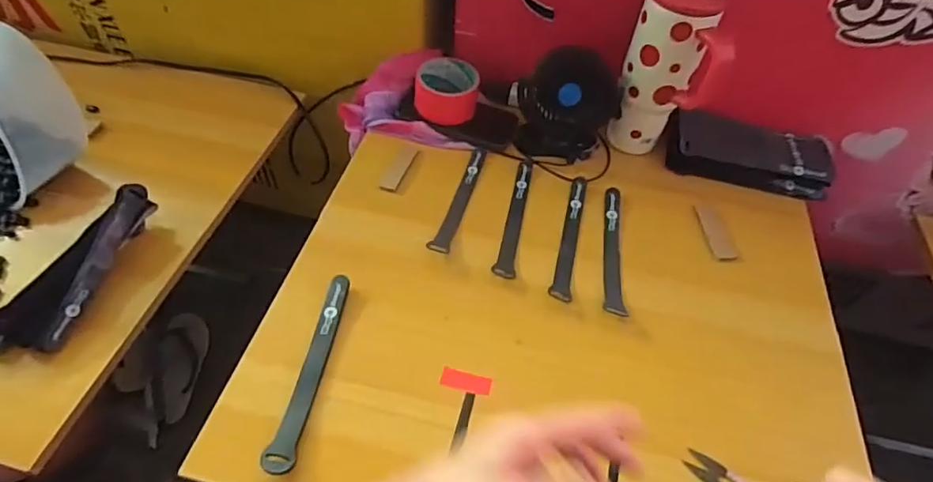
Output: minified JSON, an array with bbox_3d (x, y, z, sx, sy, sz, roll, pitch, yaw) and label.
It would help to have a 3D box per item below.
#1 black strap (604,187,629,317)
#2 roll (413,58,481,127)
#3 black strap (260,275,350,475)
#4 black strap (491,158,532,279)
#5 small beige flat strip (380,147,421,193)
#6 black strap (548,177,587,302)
[{"bbox_3d":[0.172,0.008,0.598,0.023,0.011,0.185,8,51,3],"label":"black strap"},{"bbox_3d":[-0.026,-0.205,0.693,0.082,0.051,0.077,2,51,-2],"label":"roll"},{"bbox_3d":[-0.146,0.119,0.484,0.024,0.015,0.193,9,51,3],"label":"black strap"},{"bbox_3d":[0.060,-0.033,0.623,0.023,0.007,0.192,11,52,5],"label":"black strap"},{"bbox_3d":[-0.087,-0.092,0.652,0.024,0.007,0.085,15,52,8],"label":"small beige flat strip"},{"bbox_3d":[0.124,-0.008,0.608,0.023,0.005,0.191,13,52,6],"label":"black strap"}]

